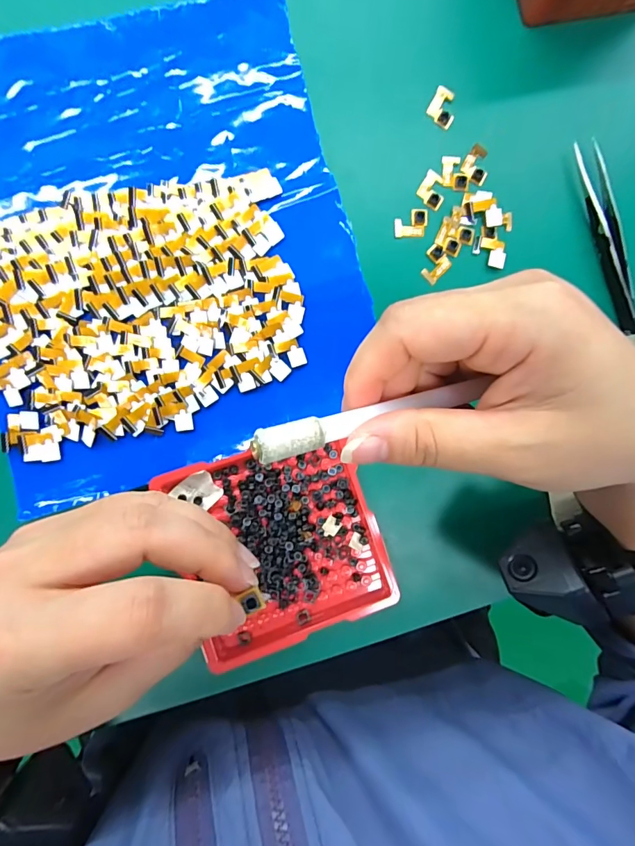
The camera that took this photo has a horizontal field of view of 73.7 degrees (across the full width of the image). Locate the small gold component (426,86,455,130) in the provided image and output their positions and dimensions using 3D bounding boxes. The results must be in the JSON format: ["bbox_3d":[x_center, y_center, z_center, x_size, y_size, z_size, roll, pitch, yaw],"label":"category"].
[{"bbox_3d":[0.068,-0.170,0.227,0.015,0.004,0.018,26,87,-5],"label":"small gold component"}]

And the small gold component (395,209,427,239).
[{"bbox_3d":[0.050,-0.107,0.226,0.018,0.004,0.015,-4,90,-5],"label":"small gold component"}]

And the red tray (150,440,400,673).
[{"bbox_3d":[-0.018,0.061,0.215,0.096,0.007,0.098,-18,91,-5],"label":"red tray"}]

